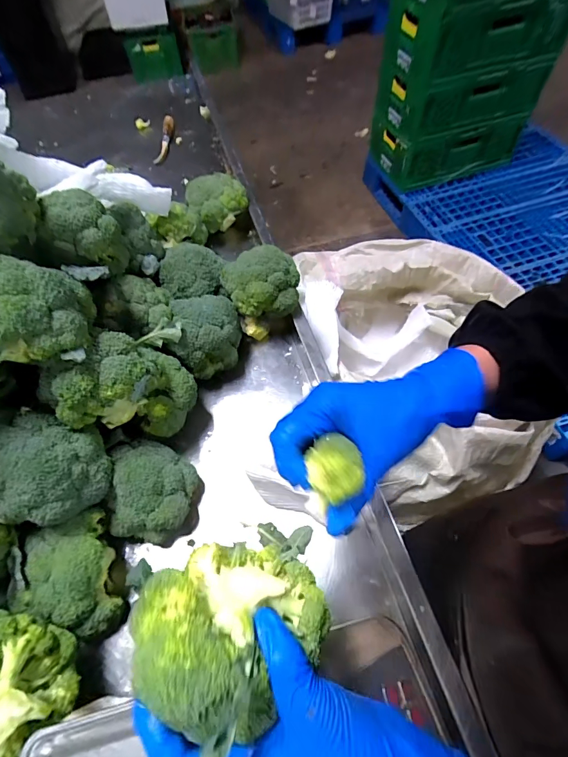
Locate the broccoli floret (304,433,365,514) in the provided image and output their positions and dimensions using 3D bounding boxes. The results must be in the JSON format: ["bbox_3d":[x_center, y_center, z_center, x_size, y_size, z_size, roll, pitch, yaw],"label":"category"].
[{"bbox_3d":[0.033,0.060,0.247,0.034,0.029,0.042,-13,58,-5],"label":"broccoli floret"}]

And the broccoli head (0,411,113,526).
[{"bbox_3d":[-0.261,0.096,0.401,0.119,0.090,0.107,9,59,9],"label":"broccoli head"}]

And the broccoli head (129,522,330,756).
[{"bbox_3d":[-0.030,0.151,0.238,0.115,0.095,0.107,-2,58,2],"label":"broccoli head"}]

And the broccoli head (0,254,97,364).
[{"bbox_3d":[-0.263,-0.059,0.372,0.100,0.085,0.119,-2,58,2],"label":"broccoli head"}]

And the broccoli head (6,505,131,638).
[{"bbox_3d":[-0.236,0.223,0.411,0.095,0.084,0.119,-18,59,-8],"label":"broccoli head"}]

